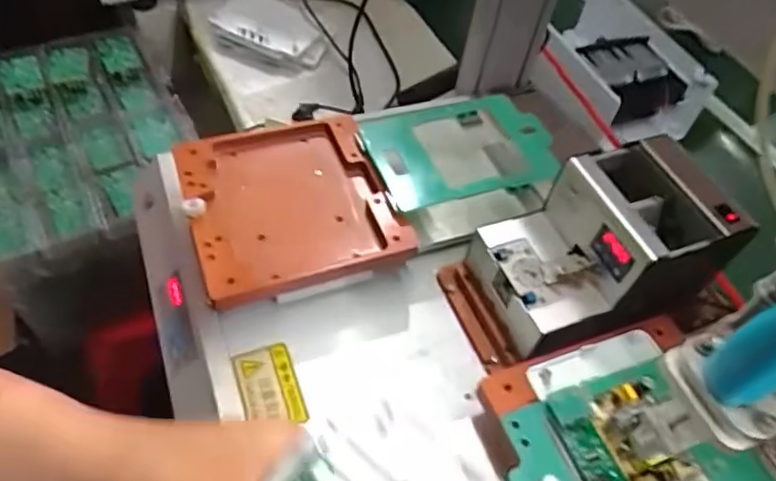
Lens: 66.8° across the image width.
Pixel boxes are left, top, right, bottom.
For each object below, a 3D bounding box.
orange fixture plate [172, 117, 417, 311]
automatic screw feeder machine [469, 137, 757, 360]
[{"bbox_3d":[-0.099,-0.038,0.587,0.189,0.038,0.199,-14,62,-15],"label":"orange fixture plate"},{"bbox_3d":[0.196,0.007,0.535,0.195,0.130,0.127,-15,56,-16],"label":"automatic screw feeder machine"}]

